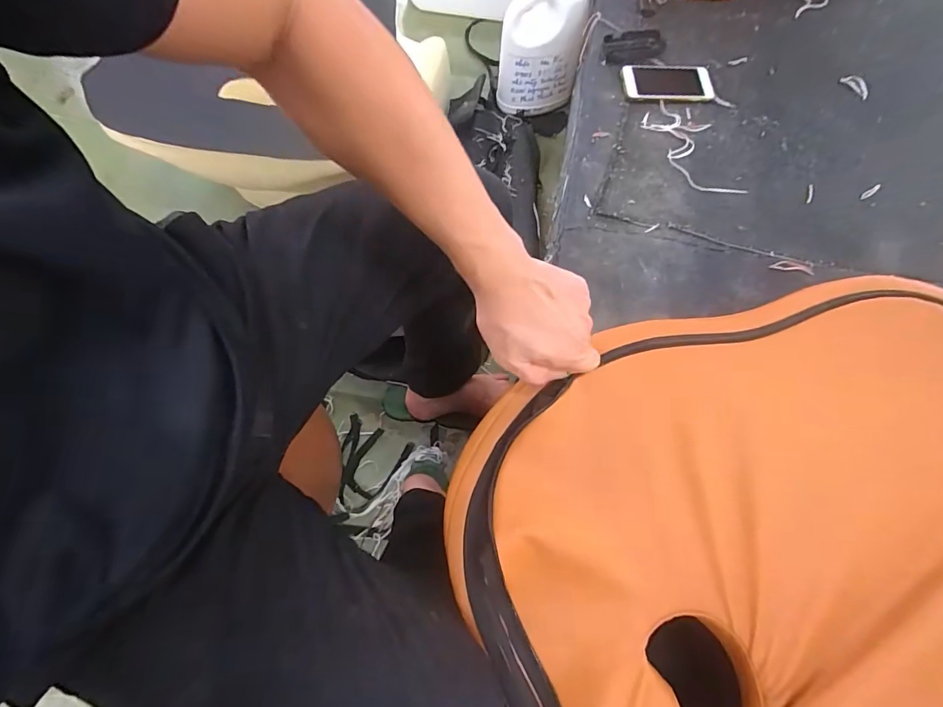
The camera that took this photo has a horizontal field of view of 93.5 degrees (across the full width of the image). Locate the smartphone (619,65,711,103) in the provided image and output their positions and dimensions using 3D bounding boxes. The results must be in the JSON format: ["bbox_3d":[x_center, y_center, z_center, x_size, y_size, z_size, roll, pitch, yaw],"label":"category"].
[{"bbox_3d":[0.350,-0.482,0.791,0.159,0.012,0.077,1,70,0],"label":"smartphone"}]

